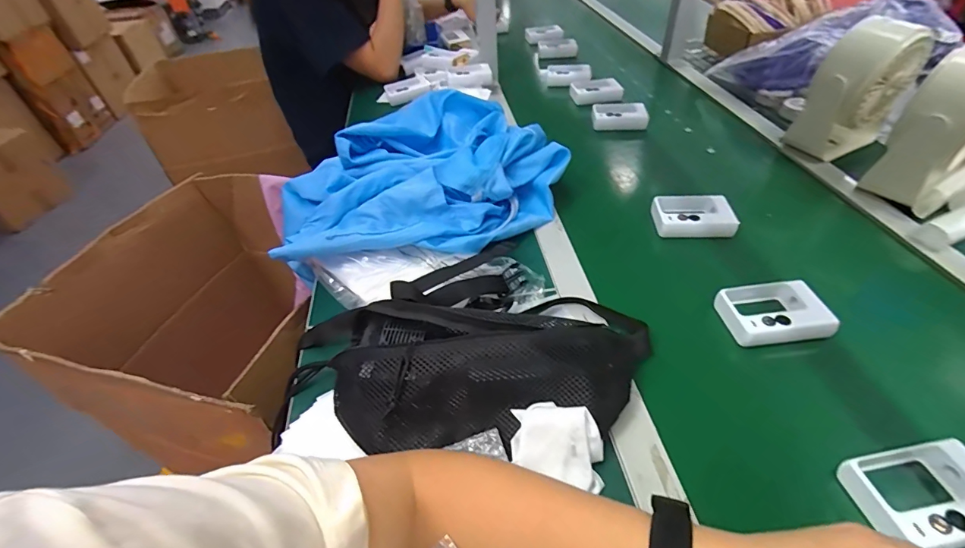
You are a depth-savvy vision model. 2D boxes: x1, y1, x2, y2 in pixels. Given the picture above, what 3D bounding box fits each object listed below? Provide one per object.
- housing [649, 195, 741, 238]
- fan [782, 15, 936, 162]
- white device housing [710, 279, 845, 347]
[{"bbox_3d":[0.286,-0.083,0.589,0.103,0.026,0.073,1,44,6],"label":"housing"},{"bbox_3d":[0.571,-0.279,0.653,0.123,0.182,0.079,-18,46,-14],"label":"fan"},{"bbox_3d":[0.311,0.043,0.460,0.100,0.024,0.077,-9,44,-5],"label":"white device housing"}]

